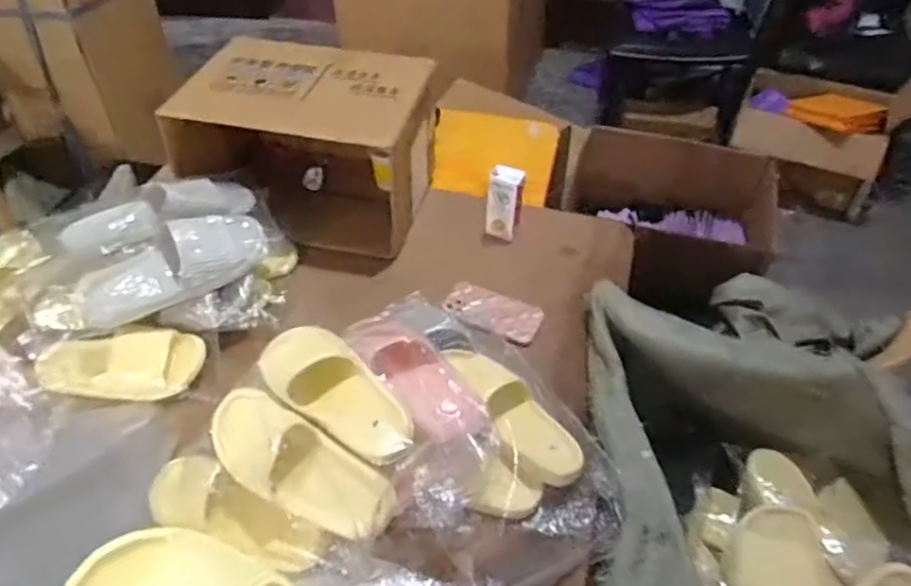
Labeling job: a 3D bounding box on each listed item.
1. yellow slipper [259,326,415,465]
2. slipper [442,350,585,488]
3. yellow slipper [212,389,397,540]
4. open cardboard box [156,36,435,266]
[{"bbox_3d":[-0.151,0.119,0.792,0.104,0.064,0.251,-31,53,-27],"label":"yellow slipper"},{"bbox_3d":[0.083,0.165,0.897,0.105,0.061,0.235,-20,49,-19],"label":"slipper"},{"bbox_3d":[-0.192,0.203,0.777,0.255,0.107,0.078,26,14,27],"label":"yellow slipper"},{"bbox_3d":[-0.258,-0.263,1.190,0.414,0.280,0.271,7,46,6],"label":"open cardboard box"}]

